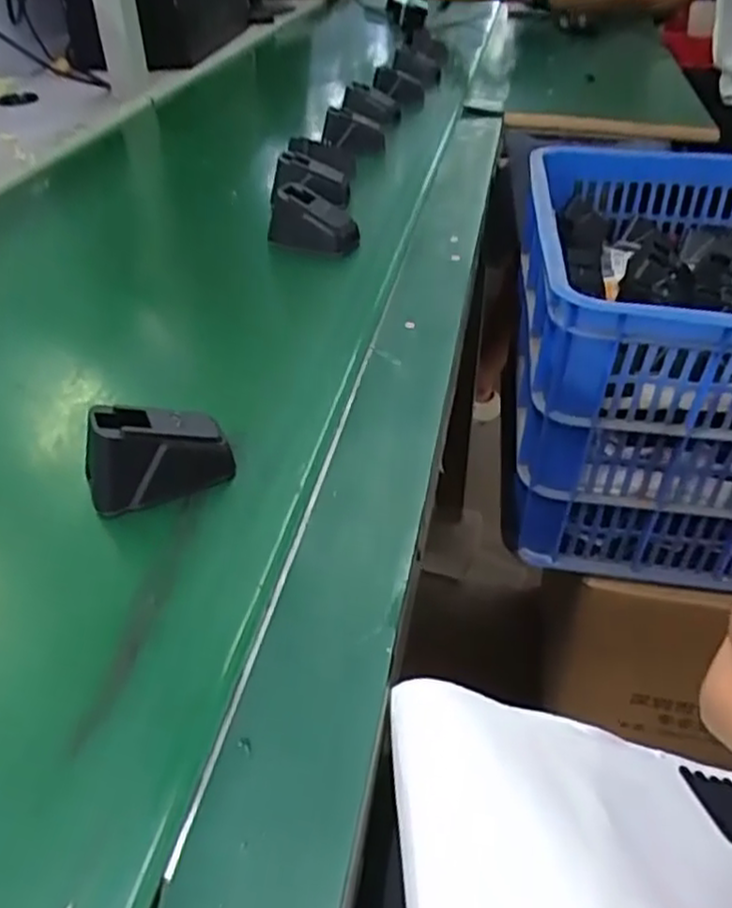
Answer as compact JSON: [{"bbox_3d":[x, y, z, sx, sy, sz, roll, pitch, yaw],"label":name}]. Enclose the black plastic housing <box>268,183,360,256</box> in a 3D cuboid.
[{"bbox_3d":[-0.042,-0.185,0.586,0.068,0.038,0.050,15,42,15],"label":"black plastic housing"}]

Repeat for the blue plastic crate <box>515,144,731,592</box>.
[{"bbox_3d":[0.462,-0.102,0.787,0.588,0.306,0.423,5,40,8],"label":"blue plastic crate"}]

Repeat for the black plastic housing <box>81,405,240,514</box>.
[{"bbox_3d":[-0.099,0.000,0.354,0.065,0.038,0.032,-11,40,-12],"label":"black plastic housing"}]

